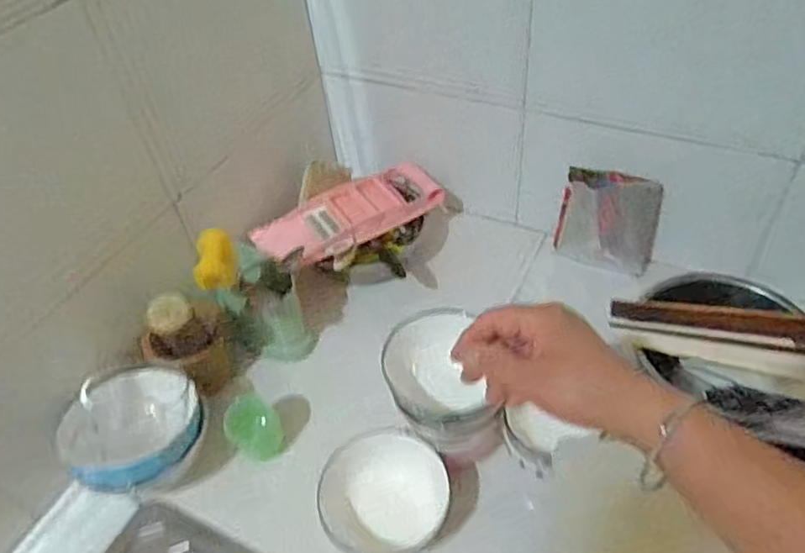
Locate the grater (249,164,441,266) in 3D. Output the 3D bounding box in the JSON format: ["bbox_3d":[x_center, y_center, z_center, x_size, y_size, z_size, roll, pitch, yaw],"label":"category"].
[{"bbox_3d":[-0.078,-0.094,0.903,0.274,0.023,0.116,-24,48,-16],"label":"grater"}]

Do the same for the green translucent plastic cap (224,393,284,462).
[{"bbox_3d":[-0.169,0.174,0.704,0.056,0.051,0.059,-4,46,4],"label":"green translucent plastic cap"}]

